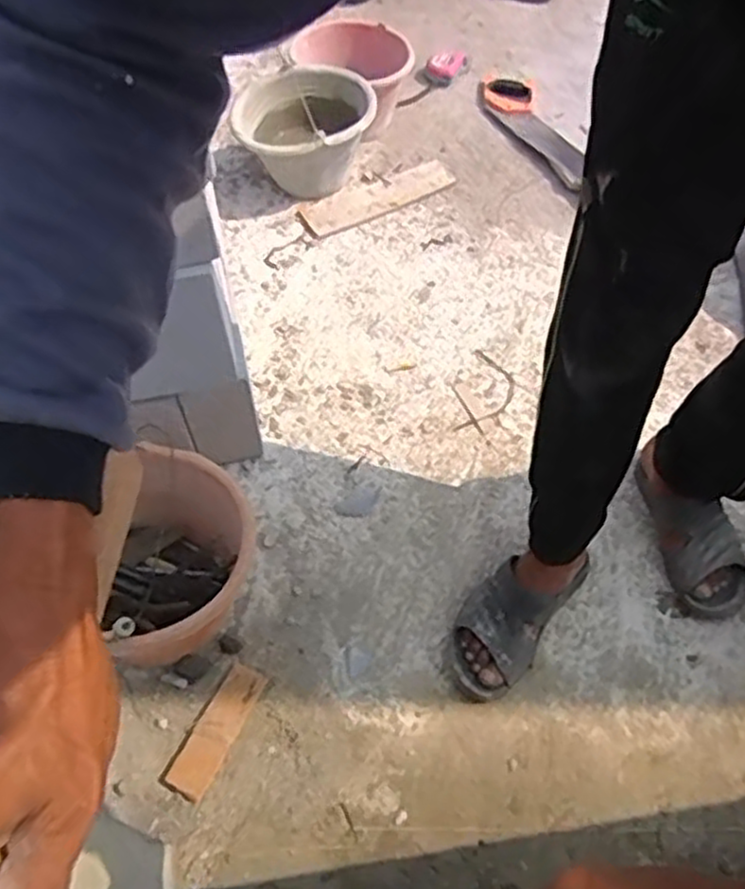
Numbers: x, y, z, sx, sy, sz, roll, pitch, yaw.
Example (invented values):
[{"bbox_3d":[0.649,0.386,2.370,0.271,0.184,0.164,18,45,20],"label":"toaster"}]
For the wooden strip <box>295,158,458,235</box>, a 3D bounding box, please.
[{"bbox_3d":[0.011,-0.501,1.480,0.321,0.017,0.085,-28,61,-16],"label":"wooden strip"}]

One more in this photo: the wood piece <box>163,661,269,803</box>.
[{"bbox_3d":[-0.197,0.355,0.933,0.054,0.024,0.162,23,60,15],"label":"wood piece"}]

